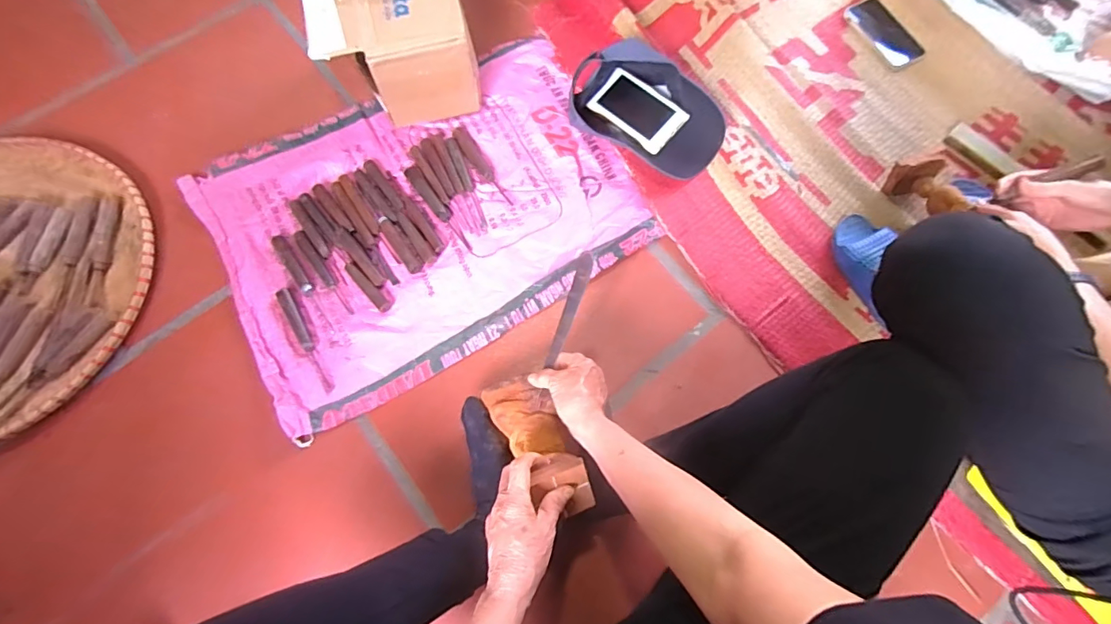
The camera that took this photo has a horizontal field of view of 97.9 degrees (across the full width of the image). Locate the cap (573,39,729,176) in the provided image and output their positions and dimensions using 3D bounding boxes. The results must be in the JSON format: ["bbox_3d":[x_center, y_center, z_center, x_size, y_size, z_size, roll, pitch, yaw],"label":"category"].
[{"bbox_3d":[0.161,-0.345,0.816,0.257,0.074,0.157,24,75,6],"label":"cap"}]

